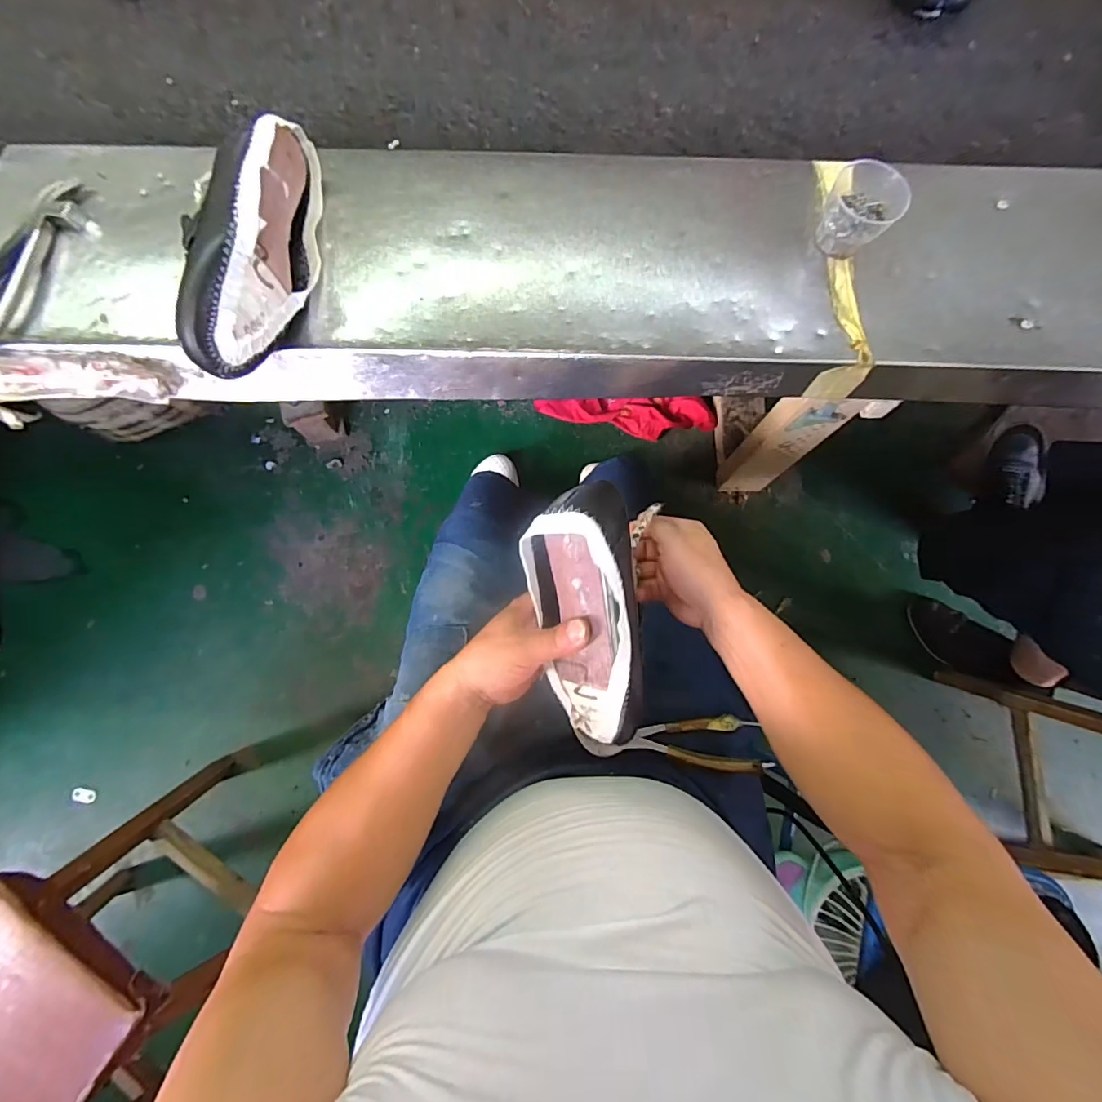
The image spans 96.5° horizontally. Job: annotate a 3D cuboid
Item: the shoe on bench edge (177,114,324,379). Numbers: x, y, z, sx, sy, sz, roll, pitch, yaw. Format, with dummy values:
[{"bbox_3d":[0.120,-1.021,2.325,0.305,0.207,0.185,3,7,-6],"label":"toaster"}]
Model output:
[{"bbox_3d":[-0.246,-0.257,0.405,0.065,0.085,0.235,2,78,0],"label":"shoe on bench edge"}]

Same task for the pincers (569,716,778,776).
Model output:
[{"bbox_3d":[0.121,0.188,0.495,0.185,0.020,0.049,5,78,1],"label":"pincers"}]

